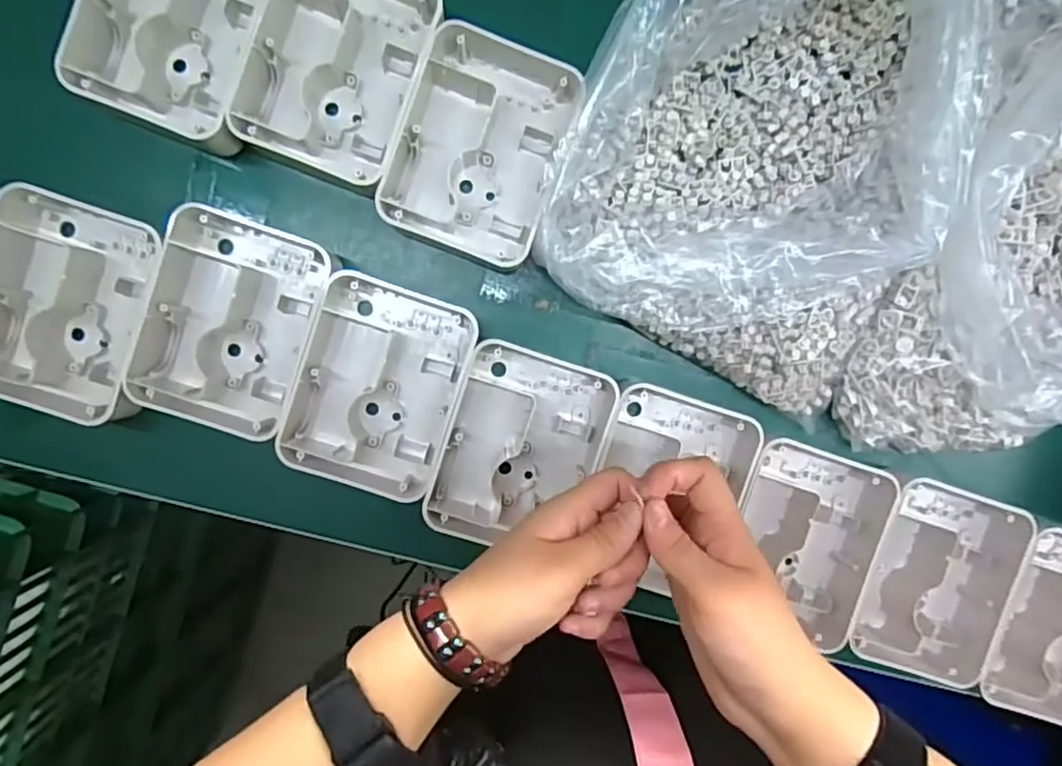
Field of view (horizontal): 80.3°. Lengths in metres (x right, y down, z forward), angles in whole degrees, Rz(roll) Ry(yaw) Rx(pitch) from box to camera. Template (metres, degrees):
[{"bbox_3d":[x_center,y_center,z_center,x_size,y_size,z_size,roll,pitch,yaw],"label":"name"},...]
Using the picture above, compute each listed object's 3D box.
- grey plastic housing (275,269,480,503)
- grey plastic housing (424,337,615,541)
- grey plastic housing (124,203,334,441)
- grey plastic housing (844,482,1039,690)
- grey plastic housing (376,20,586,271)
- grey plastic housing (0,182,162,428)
[{"bbox_3d":[-0.101,0.003,0.413,0.105,0.042,0.133,18,93,-3],"label":"grey plastic housing"},{"bbox_3d":[-0.007,0.044,0.419,0.097,0.043,0.127,18,93,-3],"label":"grey plastic housing"},{"bbox_3d":[-0.186,-0.036,0.396,0.099,0.036,0.127,19,93,-3],"label":"grey plastic housing"},{"bbox_3d":[0.274,0.135,0.438,0.098,0.045,0.130,19,93,-3],"label":"grey plastic housing"},{"bbox_3d":[-0.031,-0.150,0.403,0.098,0.049,0.135,18,93,-3],"label":"grey plastic housing"},{"bbox_3d":[-0.284,-0.045,0.394,0.099,0.043,0.130,19,93,-3],"label":"grey plastic housing"}]

